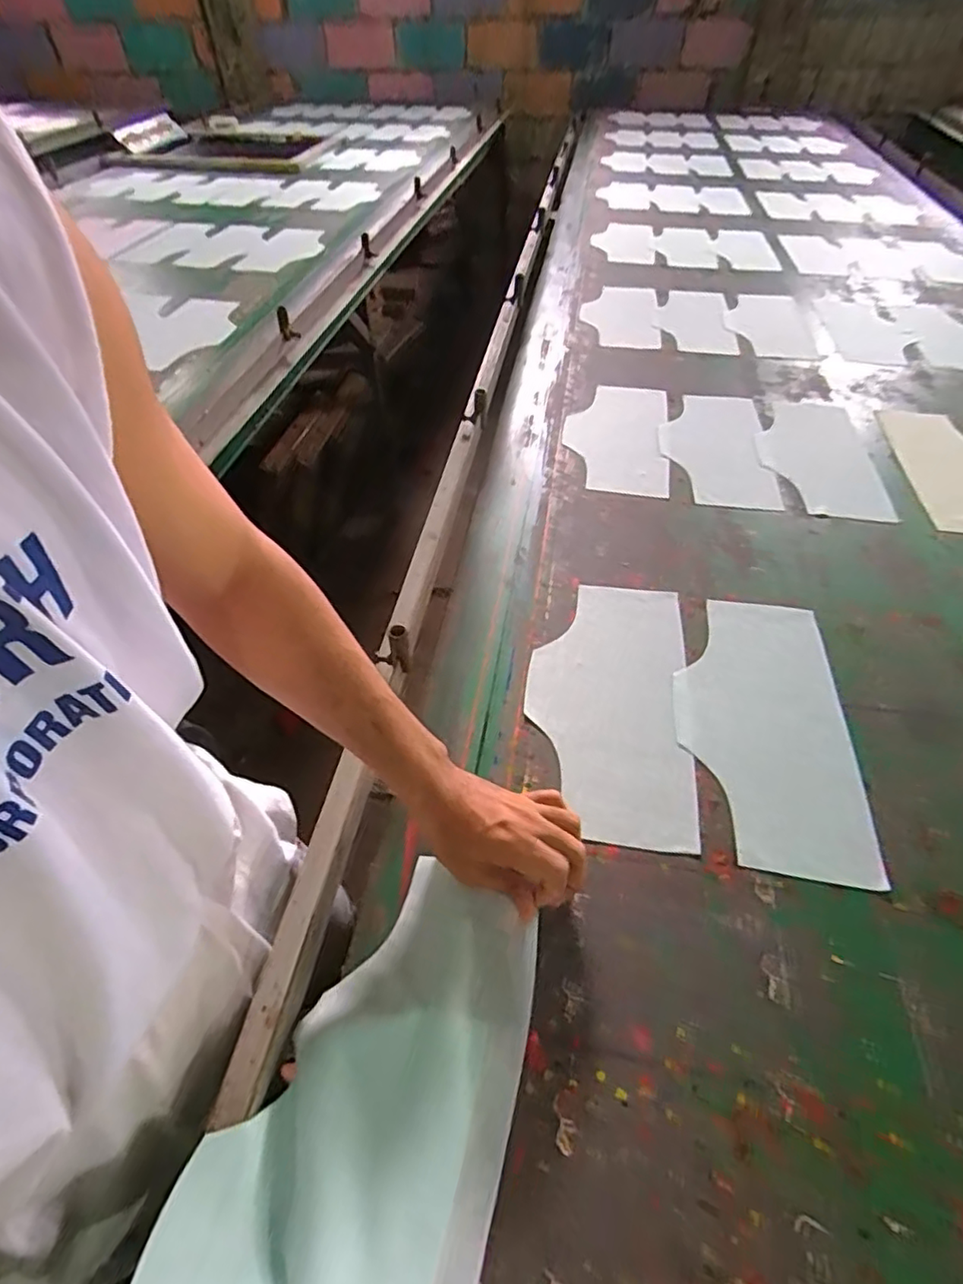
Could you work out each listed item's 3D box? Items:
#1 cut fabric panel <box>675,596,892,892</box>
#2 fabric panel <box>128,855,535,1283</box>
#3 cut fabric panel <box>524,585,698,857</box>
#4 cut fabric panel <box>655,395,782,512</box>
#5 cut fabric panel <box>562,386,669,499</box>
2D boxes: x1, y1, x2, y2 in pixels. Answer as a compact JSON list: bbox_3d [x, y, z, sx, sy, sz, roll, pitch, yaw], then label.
[{"bbox_3d":[0.287,0.077,0.611,0.164,0.007,0.319,8,50,8],"label":"cut fabric panel"},{"bbox_3d":[-0.070,0.317,0.369,0.170,0.065,0.371,21,48,18],"label":"fabric panel"},{"bbox_3d":[0.133,0.053,0.630,0.161,0.007,0.325,5,49,6],"label":"cut fabric panel"},{"bbox_3d":[0.367,-0.312,0.944,0.157,0.011,0.313,7,50,6],"label":"cut fabric panel"},{"bbox_3d":[0.218,-0.337,0.971,0.162,0.008,0.318,7,50,8],"label":"cut fabric panel"}]

